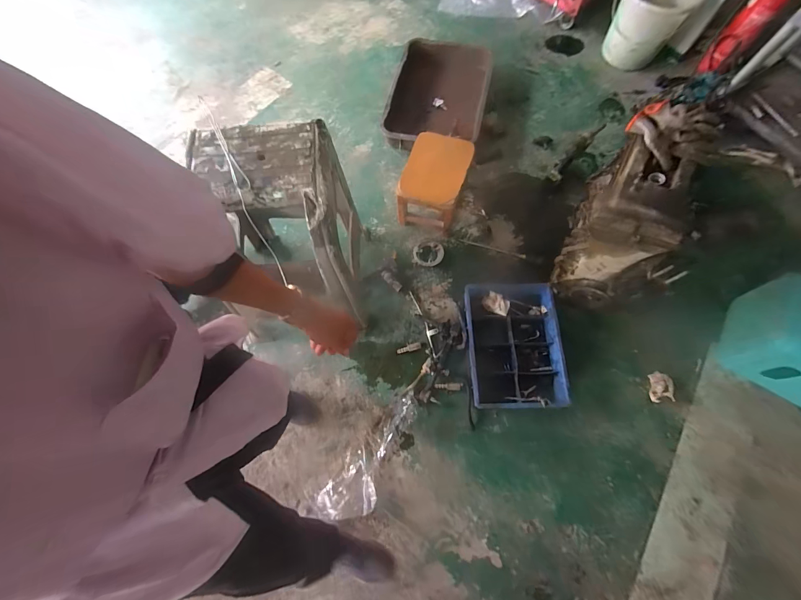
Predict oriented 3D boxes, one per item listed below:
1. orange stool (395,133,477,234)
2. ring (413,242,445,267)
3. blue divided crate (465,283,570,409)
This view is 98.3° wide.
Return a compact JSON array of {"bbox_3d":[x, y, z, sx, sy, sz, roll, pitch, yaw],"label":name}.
[{"bbox_3d":[0.137,-0.459,1.384,0.262,0.251,0.321,20,74,8],"label":"orange stool"},{"bbox_3d":[0.118,-0.191,1.434,0.124,0.031,0.108,-6,73,0],"label":"ring"},{"bbox_3d":[0.413,0.161,1.274,0.340,0.112,0.451,-1,73,1],"label":"blue divided crate"}]

